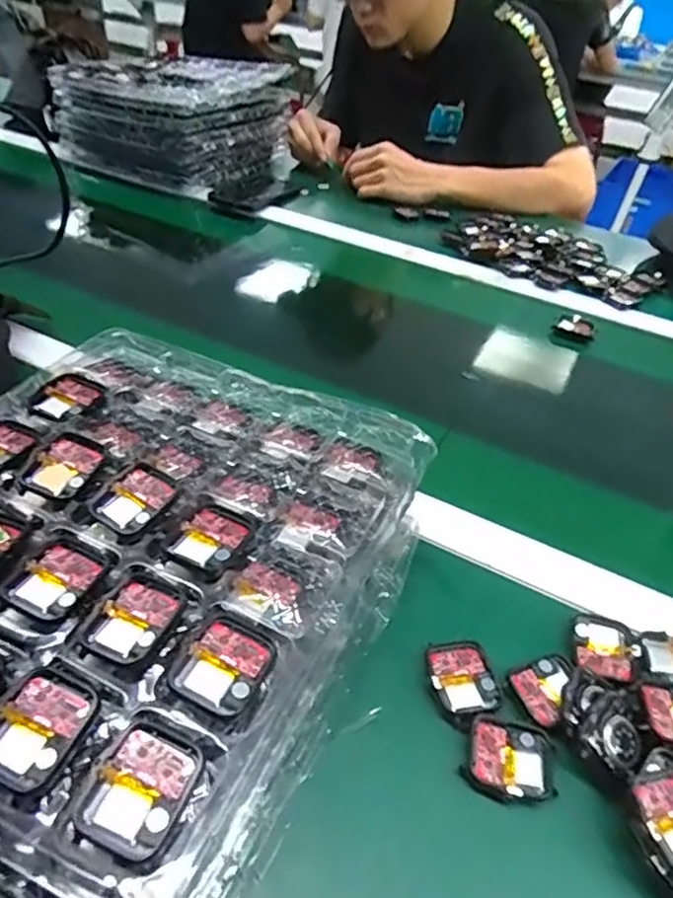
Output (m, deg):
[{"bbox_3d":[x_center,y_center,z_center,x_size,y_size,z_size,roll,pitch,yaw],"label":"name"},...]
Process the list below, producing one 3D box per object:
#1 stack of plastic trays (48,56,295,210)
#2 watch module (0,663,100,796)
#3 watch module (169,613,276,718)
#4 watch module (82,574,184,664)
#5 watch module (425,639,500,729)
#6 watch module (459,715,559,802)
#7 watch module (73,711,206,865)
[{"bbox_3d":[-0.255,-0.532,0.997,0.307,0.151,0.304,15,41,10],"label":"stack of plastic trays"},{"bbox_3d":[-0.119,0.111,0.242,0.035,0.009,0.044,23,43,18],"label":"watch module"},{"bbox_3d":[-0.049,0.094,0.267,0.037,0.004,0.042,24,44,20],"label":"watch module"},{"bbox_3d":[-0.093,0.077,0.278,0.034,0.004,0.039,21,43,16],"label":"watch module"},{"bbox_3d":[0.072,0.131,0.344,0.037,0.005,0.044,-7,42,-15],"label":"watch module"},{"bbox_3d":[0.090,0.164,0.317,0.043,0.015,0.038,10,41,5],"label":"watch module"},{"bbox_3d":[-0.073,0.128,0.230,0.038,0.007,0.046,20,42,15],"label":"watch module"}]

